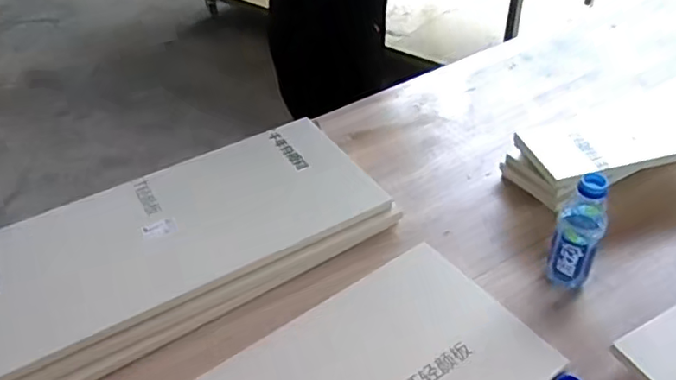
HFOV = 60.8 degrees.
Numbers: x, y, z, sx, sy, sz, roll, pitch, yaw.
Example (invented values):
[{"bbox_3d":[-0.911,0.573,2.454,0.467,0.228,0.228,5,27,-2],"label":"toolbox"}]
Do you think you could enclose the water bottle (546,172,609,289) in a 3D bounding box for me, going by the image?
[{"bbox_3d":[0.361,0.064,0.863,0.067,0.195,0.060,19,45,26],"label":"water bottle"}]

